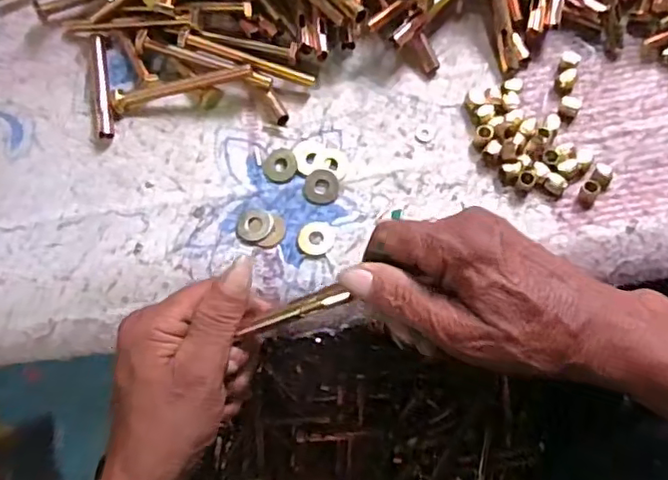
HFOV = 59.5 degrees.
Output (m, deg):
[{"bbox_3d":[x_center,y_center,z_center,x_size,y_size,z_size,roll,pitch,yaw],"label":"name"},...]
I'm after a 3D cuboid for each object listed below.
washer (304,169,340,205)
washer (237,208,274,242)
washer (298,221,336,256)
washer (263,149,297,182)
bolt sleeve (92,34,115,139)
[{"bbox_3d":[-0.009,-0.037,0.409,0.024,0.005,0.024,0,73,2],"label":"washer"},{"bbox_3d":[-0.054,-0.011,0.402,0.024,0.004,0.024,0,73,2],"label":"washer"},{"bbox_3d":[-0.012,-0.002,0.399,0.024,0.004,0.025,0,73,2],"label":"washer"},{"bbox_3d":[-0.038,-0.054,0.416,0.024,0.004,0.025,-26,74,-6],"label":"washer"},{"bbox_3d":[-0.171,-0.114,0.434,0.013,0.010,0.083,-10,73,-1],"label":"bolt sleeve"}]

